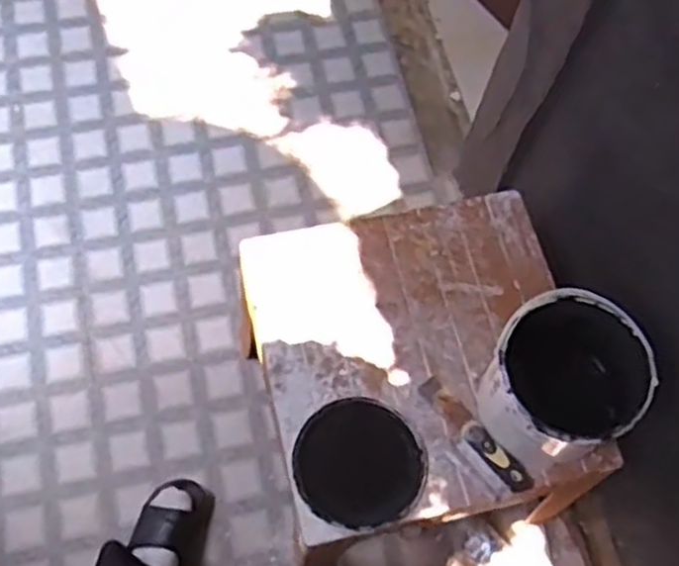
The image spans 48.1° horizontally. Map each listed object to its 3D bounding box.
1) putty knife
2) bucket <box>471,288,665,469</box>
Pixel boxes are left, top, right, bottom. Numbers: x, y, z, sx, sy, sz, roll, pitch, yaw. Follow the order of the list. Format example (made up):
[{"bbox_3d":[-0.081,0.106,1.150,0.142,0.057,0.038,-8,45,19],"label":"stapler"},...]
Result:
[{"bbox_3d":[0.187,0.209,1.050,0.036,0.032,0.197,-37,76,-17],"label":"putty knife"},{"bbox_3d":[0.288,0.128,0.995,0.179,0.199,0.197,41,71,11],"label":"bucket"}]

